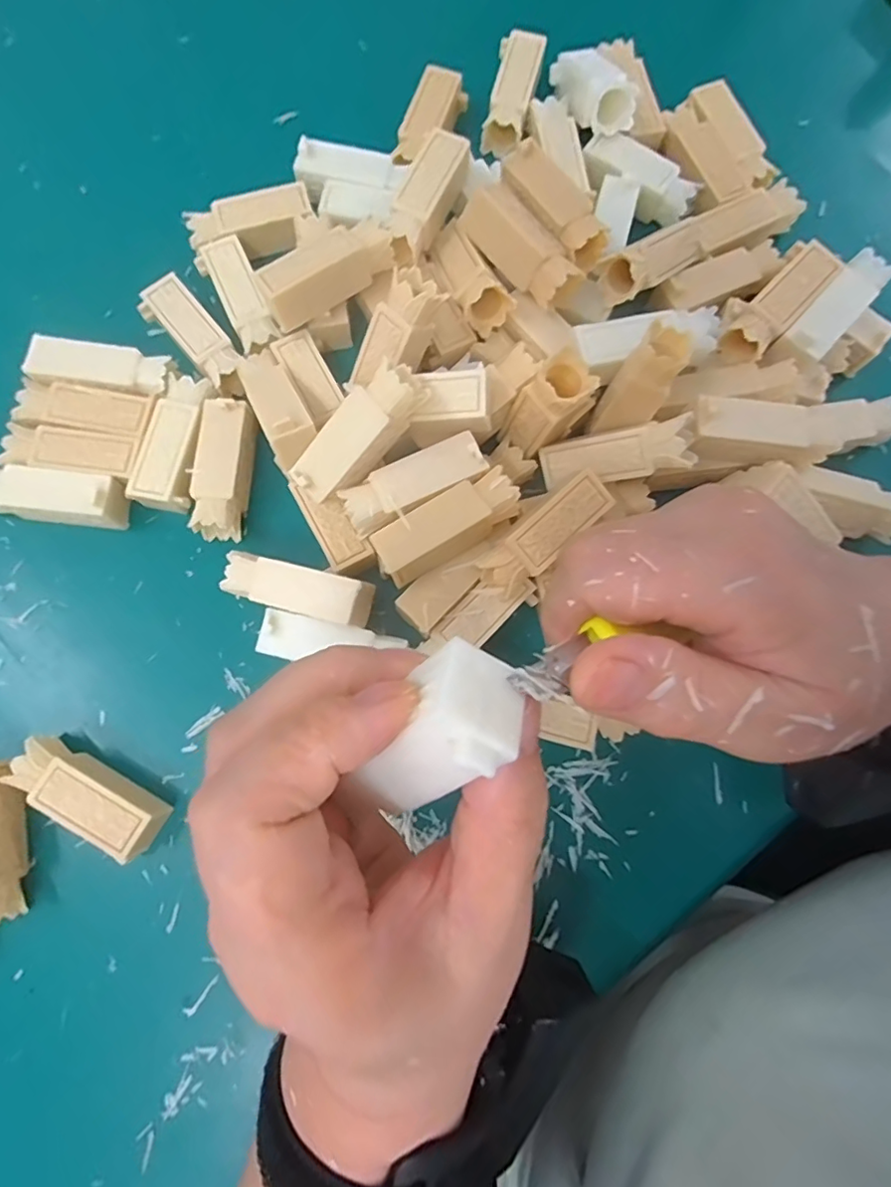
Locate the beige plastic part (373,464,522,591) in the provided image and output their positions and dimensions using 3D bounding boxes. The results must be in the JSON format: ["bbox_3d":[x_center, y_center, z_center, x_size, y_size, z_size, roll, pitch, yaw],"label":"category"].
[{"bbox_3d":[0.001,-0.028,0.229,0.060,0.018,0.023,-32,82,-6],"label":"beige plastic part"}]

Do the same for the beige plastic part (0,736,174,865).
[{"bbox_3d":[-0.145,0.083,0.226,0.061,0.021,0.020,31,81,5],"label":"beige plastic part"}]

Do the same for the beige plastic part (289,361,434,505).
[{"bbox_3d":[-0.035,-0.063,0.220,0.060,0.021,0.021,-40,82,18],"label":"beige plastic part"}]

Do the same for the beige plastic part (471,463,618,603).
[{"bbox_3d":[0.040,-0.024,0.226,0.062,0.013,0.020,-42,83,-8],"label":"beige plastic part"}]

